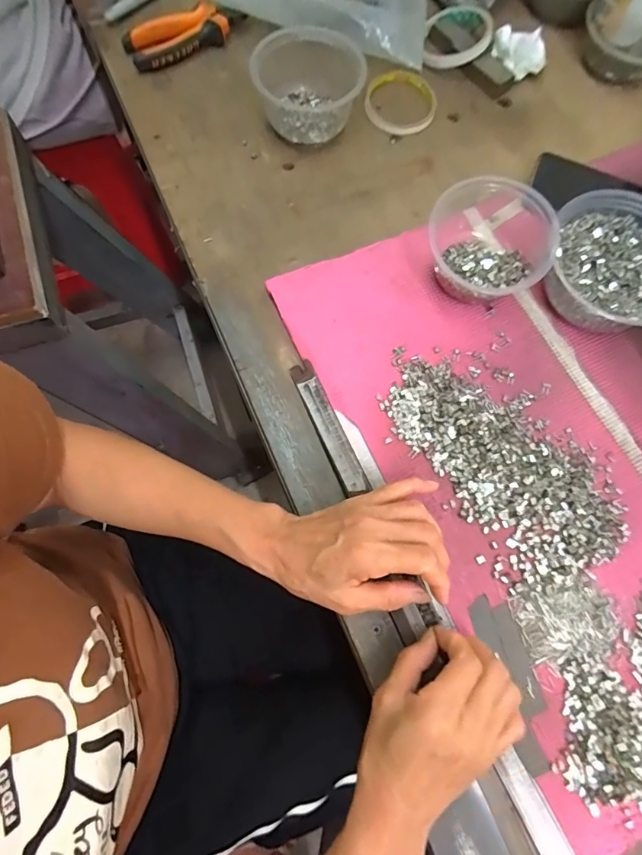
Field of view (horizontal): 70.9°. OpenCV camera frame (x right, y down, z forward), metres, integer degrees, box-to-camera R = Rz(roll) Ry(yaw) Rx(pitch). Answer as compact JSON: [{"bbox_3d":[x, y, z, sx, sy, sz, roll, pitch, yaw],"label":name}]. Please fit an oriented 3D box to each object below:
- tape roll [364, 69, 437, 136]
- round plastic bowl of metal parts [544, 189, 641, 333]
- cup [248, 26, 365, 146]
[{"bbox_3d":[0.093,-0.383,0.524,0.082,0.009,0.098,11,74,2],"label":"tape roll"},{"bbox_3d":[0.279,-0.147,0.420,0.139,0.065,0.125,22,75,5],"label":"round plastic bowl of metal parts"},{"bbox_3d":[-0.013,-0.375,0.490,0.111,0.064,0.103,0,74,-1],"label":"cup"}]

